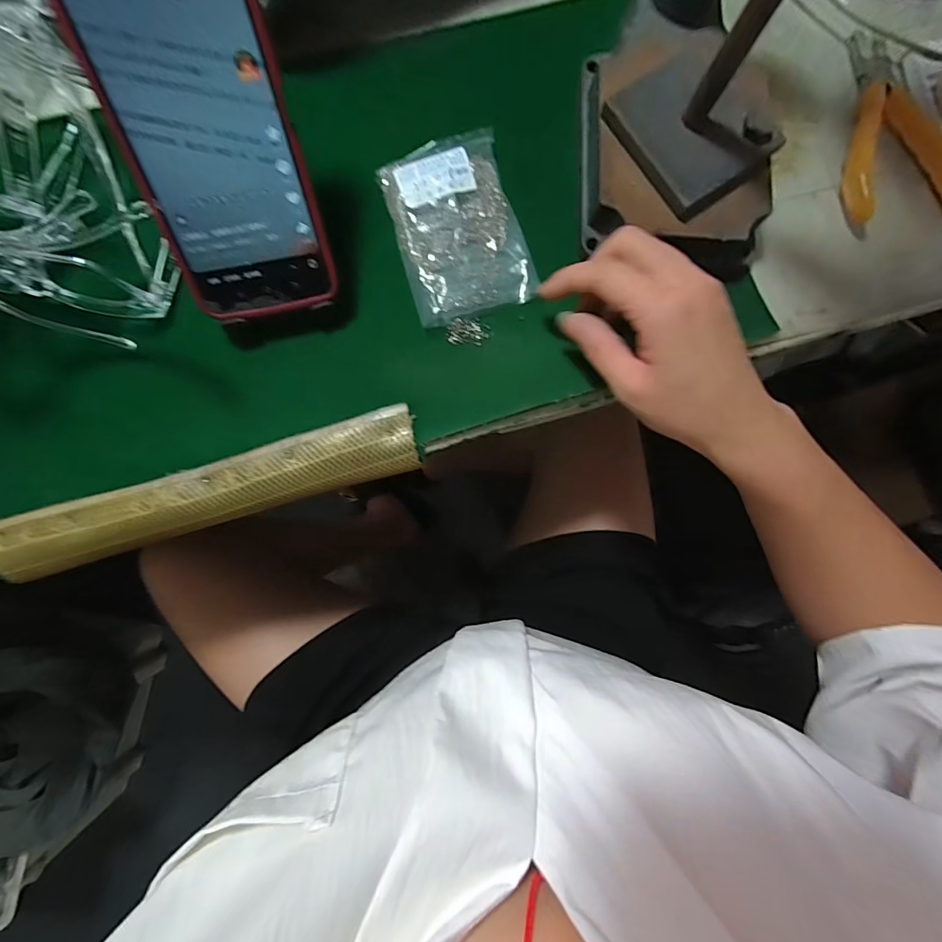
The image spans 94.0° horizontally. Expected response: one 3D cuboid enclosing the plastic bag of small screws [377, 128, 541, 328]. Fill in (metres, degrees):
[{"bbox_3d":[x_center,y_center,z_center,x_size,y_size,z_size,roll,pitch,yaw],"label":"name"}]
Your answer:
[{"bbox_3d":[-0.008,-0.156,0.282,0.078,0.018,0.109,-16,86,-3],"label":"plastic bag of small screws"}]

